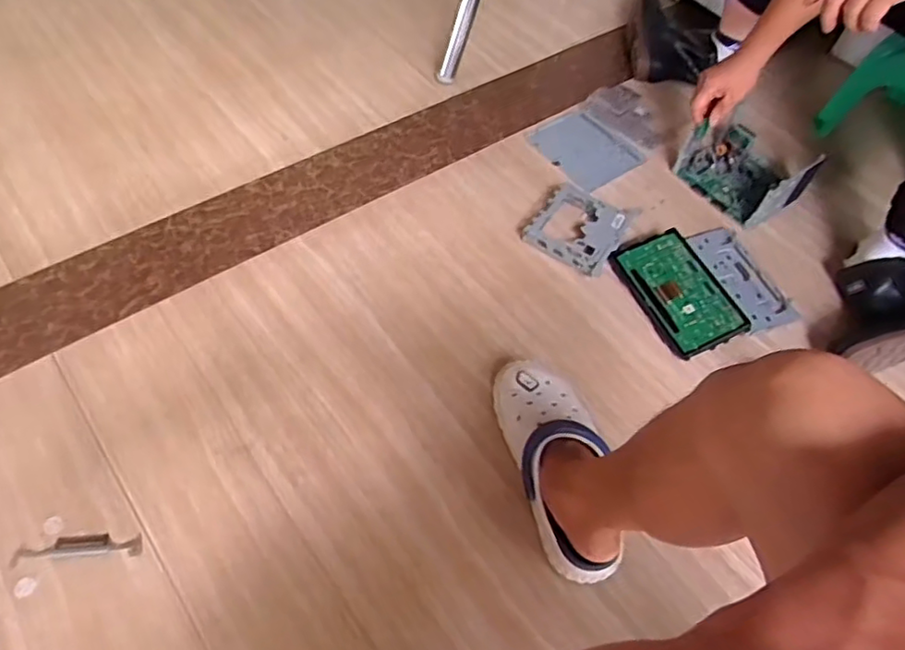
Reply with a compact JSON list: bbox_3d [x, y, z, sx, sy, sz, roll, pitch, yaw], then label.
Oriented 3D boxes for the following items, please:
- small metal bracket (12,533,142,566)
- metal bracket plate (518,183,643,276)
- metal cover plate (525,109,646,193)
[{"bbox_3d":[-0.430,0.257,0.732,0.140,0.008,0.028,-3,56,-7],"label":"small metal bracket"},{"bbox_3d":[0.214,-0.168,1.072,0.144,0.023,0.161,30,59,15],"label":"metal bracket plate"},{"bbox_3d":[0.251,-0.332,1.199,0.152,0.016,0.173,-32,69,-17],"label":"metal cover plate"}]

